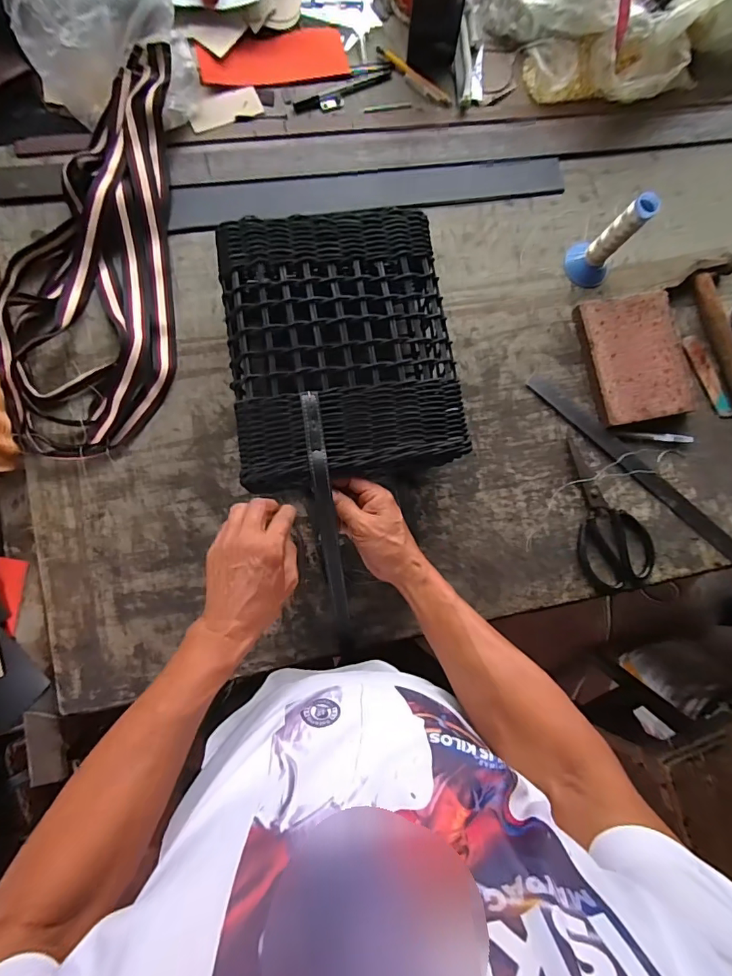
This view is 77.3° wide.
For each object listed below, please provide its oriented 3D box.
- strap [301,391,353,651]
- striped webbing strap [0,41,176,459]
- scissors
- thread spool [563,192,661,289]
[{"bbox_3d":[-0.041,0.051,0.510,0.020,0.043,0.303,-9,111,-8],"label":"strap"},{"bbox_3d":[-0.345,-0.306,0.577,0.219,0.047,0.531,-2,85,-7],"label":"striped webbing strap"},{"bbox_3d":[0.333,0.036,0.630,0.104,0.011,0.203,-12,86,-8],"label":"scissors"},{"bbox_3d":[0.332,-0.336,0.622,0.064,0.132,0.058,45,81,-1],"label":"thread spool"}]

